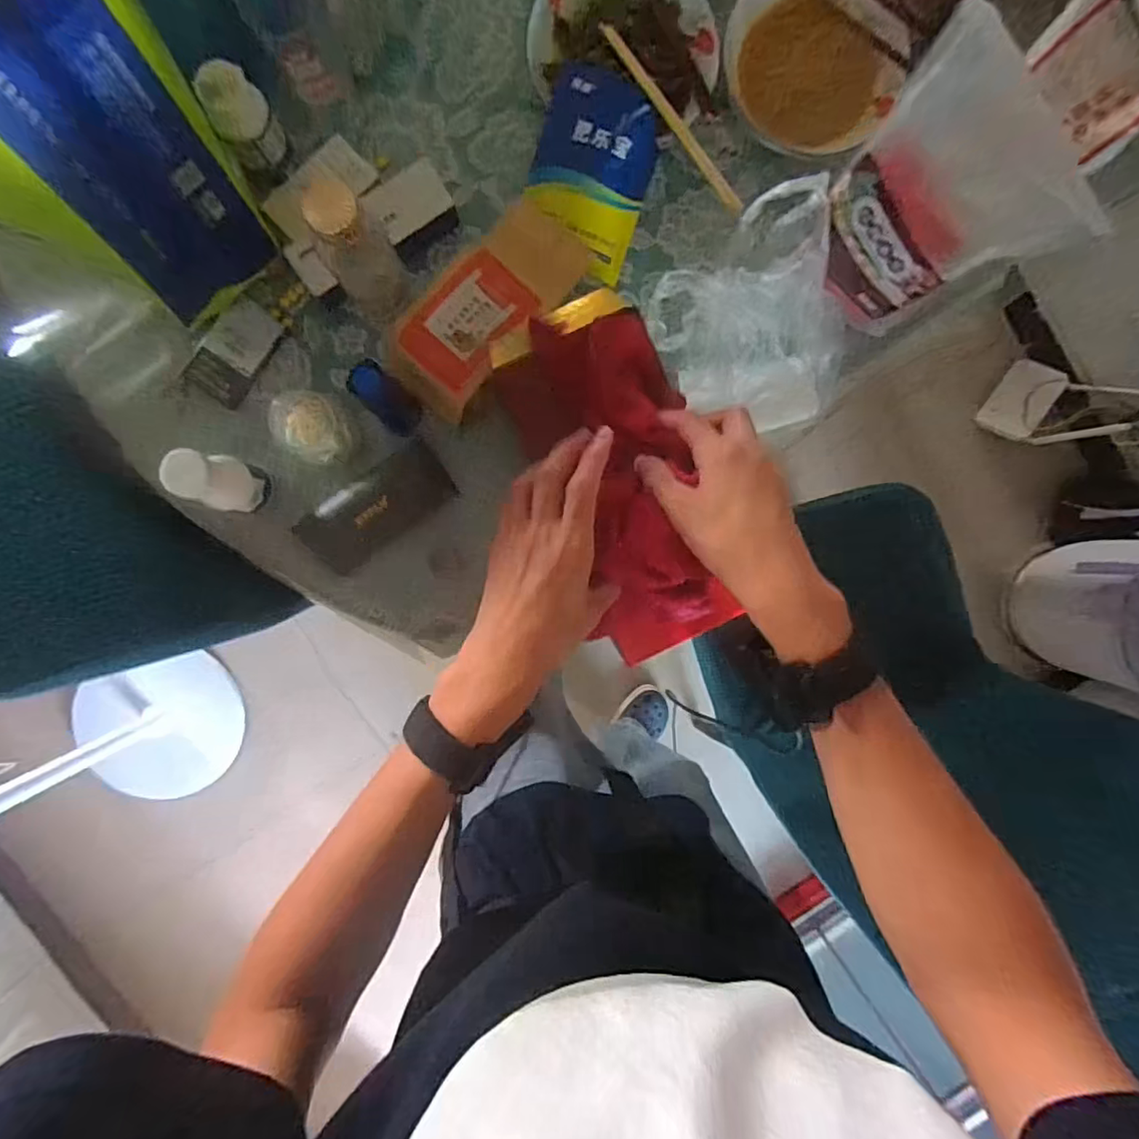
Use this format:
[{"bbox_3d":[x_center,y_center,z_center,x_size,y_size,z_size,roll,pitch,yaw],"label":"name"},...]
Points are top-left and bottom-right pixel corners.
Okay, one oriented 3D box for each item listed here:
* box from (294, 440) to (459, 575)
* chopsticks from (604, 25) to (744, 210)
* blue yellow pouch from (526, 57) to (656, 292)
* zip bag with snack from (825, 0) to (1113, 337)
[{"bbox_3d":[-0.189,-0.060,0.570,0.146,0.037,0.064,-37,95,0],"label":"box"},{"bbox_3d":[0.098,-0.430,0.552,0.012,0.013,0.211,-39,95,0],"label":"chopsticks"},{"bbox_3d":[0.021,-0.381,0.548,0.108,0.041,0.168,15,93,-4],"label":"blue yellow pouch"},{"bbox_3d":[0.286,-0.300,0.471,0.166,0.193,0.043,48,71,-13],"label":"zip bag with snack"}]

